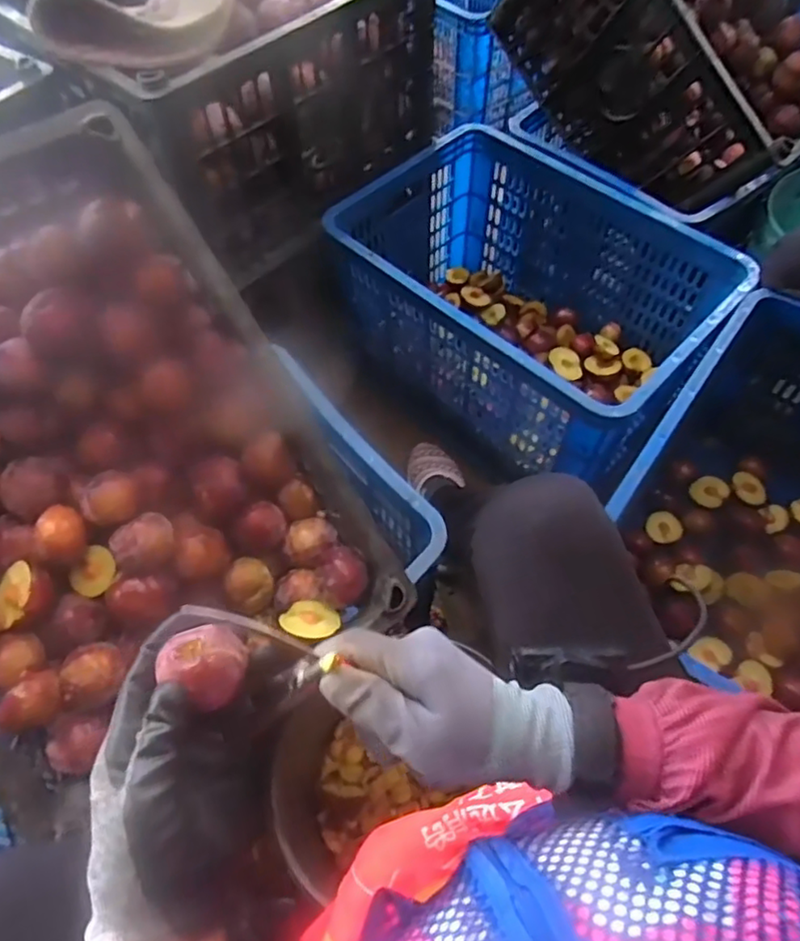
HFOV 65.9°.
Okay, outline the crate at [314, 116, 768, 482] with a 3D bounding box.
[{"bbox_3d":[0.192,-0.260,1.027,0.571,0.306,0.385,38,68,20],"label":"crate"}]

